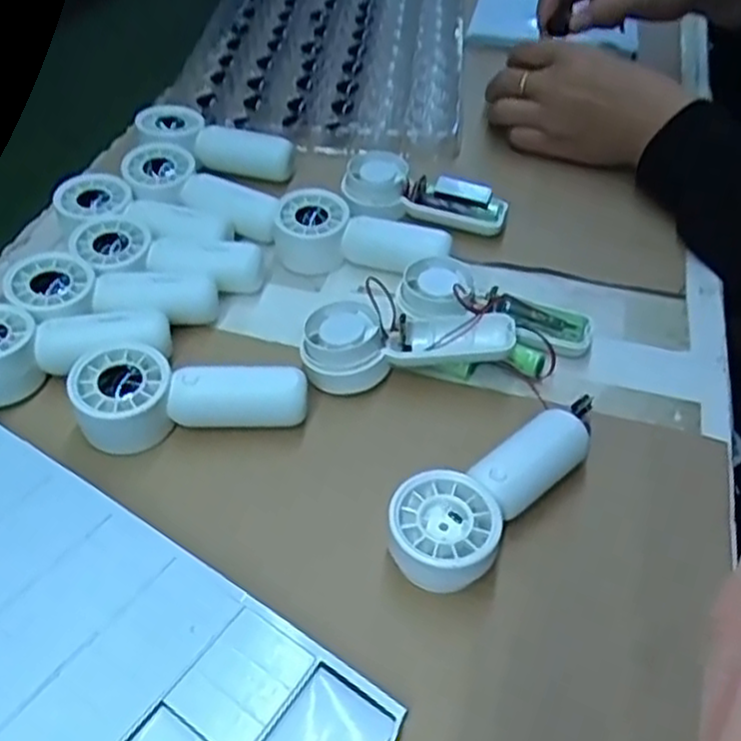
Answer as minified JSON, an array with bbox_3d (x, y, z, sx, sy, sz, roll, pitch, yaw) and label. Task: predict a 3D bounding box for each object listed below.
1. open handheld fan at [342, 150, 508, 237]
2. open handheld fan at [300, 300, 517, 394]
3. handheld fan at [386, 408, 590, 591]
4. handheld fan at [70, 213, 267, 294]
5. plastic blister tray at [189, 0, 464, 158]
[{"bbox_3d":[0.037,-0.119,0.497,0.107,0.028,0.033,10,48,8],"label":"open handheld fan"},{"bbox_3d":[0.019,-0.009,0.398,0.107,0.034,0.044,3,47,2],"label":"open handheld fan"},{"bbox_3d":[0.052,0.056,0.339,0.046,0.032,0.109,32,54,26],"label":"handheld fan"},{"bbox_3d":[-0.124,-0.062,0.449,0.111,0.032,0.048,9,47,8],"label":"handheld fan"},{"bbox_3d":[-0.026,-0.319,0.692,0.219,0.018,0.397,4,47,3],"label":"plastic blister tray"}]

